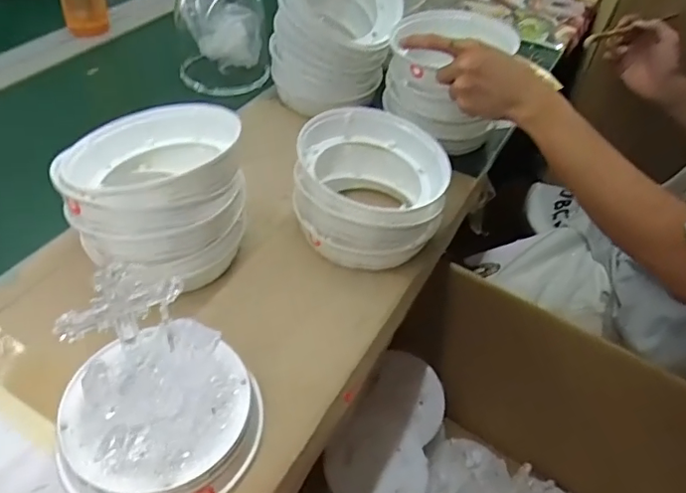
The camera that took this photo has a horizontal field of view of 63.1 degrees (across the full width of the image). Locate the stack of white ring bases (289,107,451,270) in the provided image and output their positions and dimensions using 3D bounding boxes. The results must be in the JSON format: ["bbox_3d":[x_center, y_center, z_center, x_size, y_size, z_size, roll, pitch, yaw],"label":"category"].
[{"bbox_3d":[0.029,-0.063,0.585,0.150,0.087,0.159,13,45,6],"label":"stack of white ring bases"}]

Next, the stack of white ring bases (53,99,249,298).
[{"bbox_3d":[-0.171,-0.048,0.529,0.157,0.146,0.155,-8,47,-14],"label":"stack of white ring bases"}]

